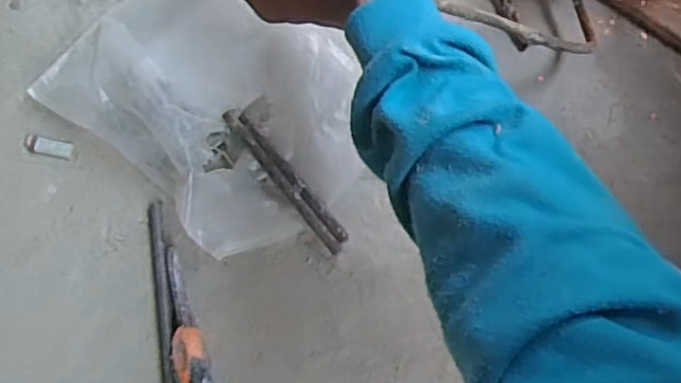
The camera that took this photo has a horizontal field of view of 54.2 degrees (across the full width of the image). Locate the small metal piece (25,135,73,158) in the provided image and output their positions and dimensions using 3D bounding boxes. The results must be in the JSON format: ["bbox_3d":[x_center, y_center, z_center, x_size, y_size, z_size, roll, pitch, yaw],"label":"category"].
[{"bbox_3d":[-0.199,-0.031,0.453,0.033,0.004,0.012,13,79,2],"label":"small metal piece"}]

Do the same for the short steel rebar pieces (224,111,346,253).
[{"bbox_3d":[-0.037,-0.009,0.450,0.018,0.011,0.117,-38,82,-8],"label":"short steel rebar pieces"}]

